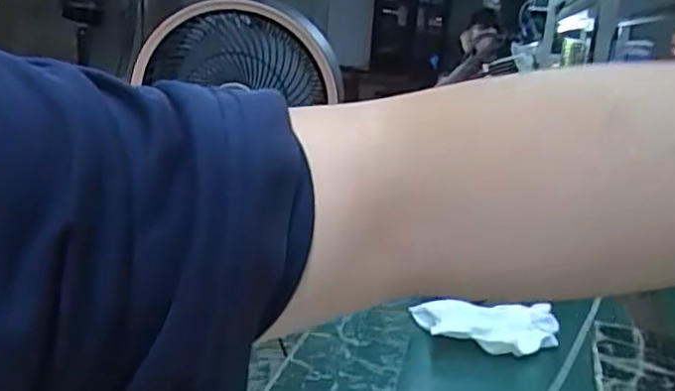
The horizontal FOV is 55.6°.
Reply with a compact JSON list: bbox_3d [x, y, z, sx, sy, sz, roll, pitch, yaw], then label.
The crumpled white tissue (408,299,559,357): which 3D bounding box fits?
[{"bbox_3d":[0.132,0.117,0.565,0.124,0.032,0.066,4,10,1],"label":"crumpled white tissue"}]

